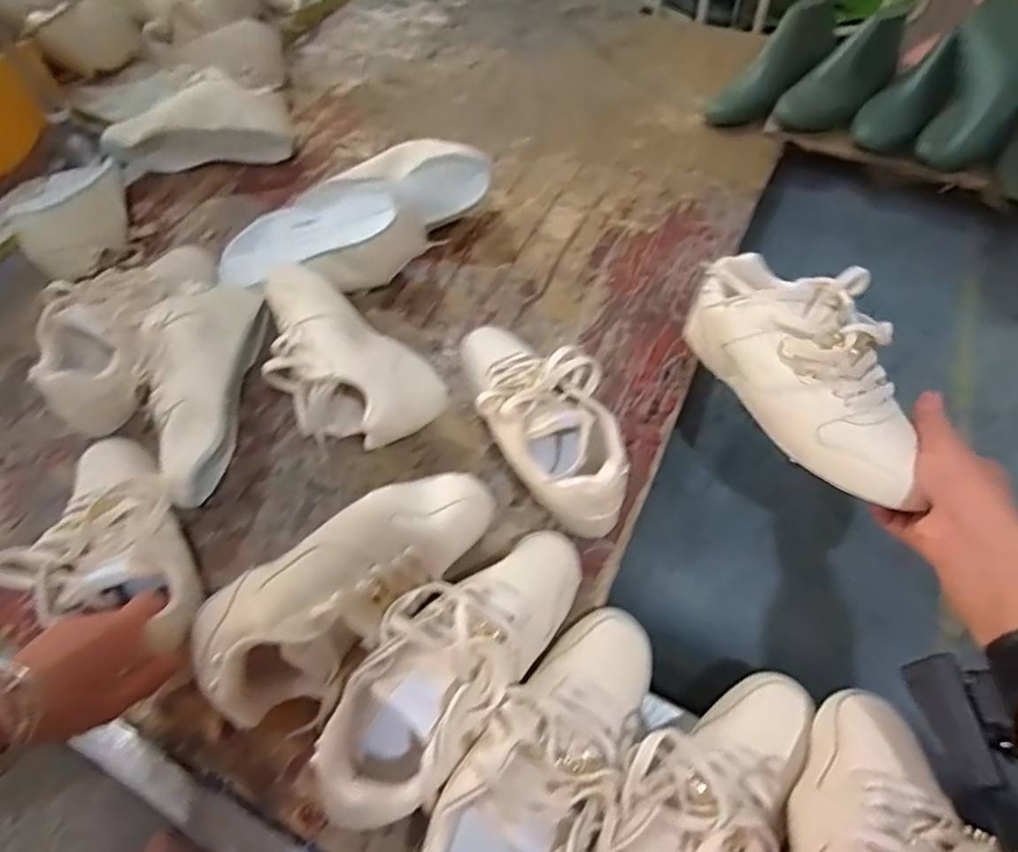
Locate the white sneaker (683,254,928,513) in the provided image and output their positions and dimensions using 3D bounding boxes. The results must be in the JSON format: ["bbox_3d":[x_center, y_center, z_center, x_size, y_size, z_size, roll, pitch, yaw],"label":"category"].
[{"bbox_3d":[0.240,-0.047,0.479,0.095,0.089,0.228,-21,62,-12],"label":"white sneaker"}]

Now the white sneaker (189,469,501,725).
[{"bbox_3d":[-0.110,0.123,0.459,0.237,0.097,0.101,-31,60,-14],"label":"white sneaker"}]

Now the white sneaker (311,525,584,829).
[{"bbox_3d":[-0.037,0.165,0.437,0.091,0.087,0.238,28,64,21],"label":"white sneaker"}]

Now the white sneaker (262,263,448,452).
[{"bbox_3d":[-0.176,-0.059,0.582,0.223,0.097,0.104,36,64,23],"label":"white sneaker"}]

